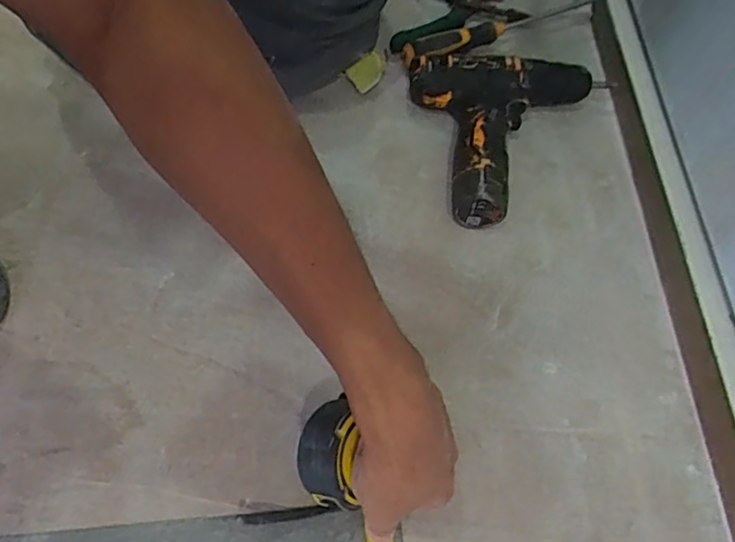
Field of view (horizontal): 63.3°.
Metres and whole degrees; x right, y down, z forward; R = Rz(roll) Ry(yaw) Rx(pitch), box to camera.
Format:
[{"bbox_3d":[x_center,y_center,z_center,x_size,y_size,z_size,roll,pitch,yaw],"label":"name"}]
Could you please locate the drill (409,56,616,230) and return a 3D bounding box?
[{"bbox_3d":[0.141,-0.128,0.576,0.186,0.053,0.183,0,59,-4],"label":"drill"}]

